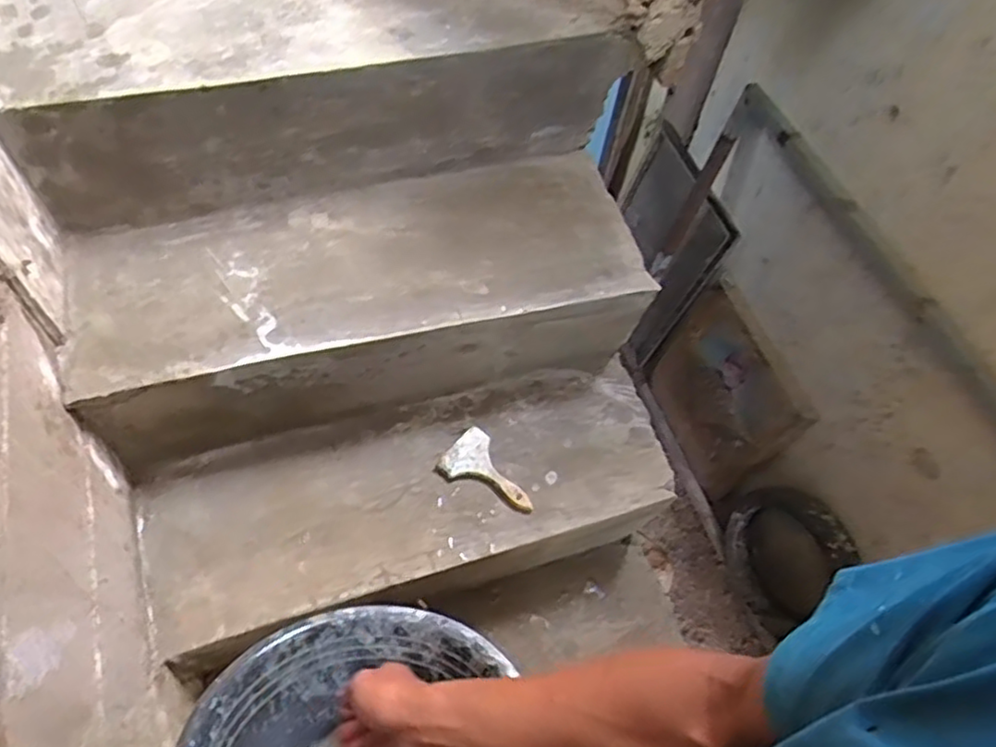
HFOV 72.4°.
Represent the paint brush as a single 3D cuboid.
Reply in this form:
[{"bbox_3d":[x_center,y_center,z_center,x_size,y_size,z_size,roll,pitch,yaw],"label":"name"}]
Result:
[{"bbox_3d":[-0.009,0.164,1.130,0.166,0.011,0.100,31,61,14],"label":"paint brush"}]

